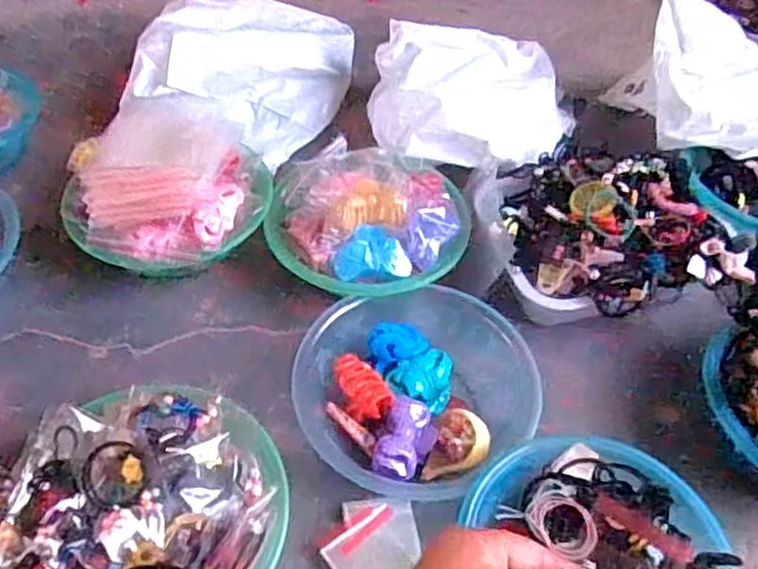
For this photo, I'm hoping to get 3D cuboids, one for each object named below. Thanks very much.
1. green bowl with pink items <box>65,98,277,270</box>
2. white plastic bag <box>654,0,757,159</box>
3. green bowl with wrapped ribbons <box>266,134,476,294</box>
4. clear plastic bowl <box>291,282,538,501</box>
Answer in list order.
[{"bbox_3d":[-0.240,-0.134,0.822,0.223,0.091,0.259,9,49,5],"label":"green bowl with pink items"},{"bbox_3d":[0.483,-0.283,0.933,0.214,0.125,0.199,-4,50,-7],"label":"white plastic bag"},{"bbox_3d":[-0.015,-0.087,0.820,0.219,0.075,0.228,2,49,-2],"label":"green bowl with wrapped ribbons"},{"bbox_3d":[0.037,0.109,0.707,0.237,0.059,0.214,-7,50,-9],"label":"clear plastic bowl"}]

